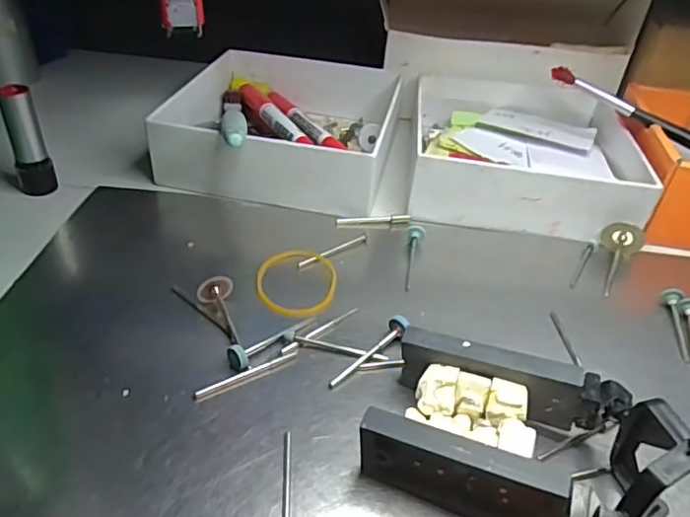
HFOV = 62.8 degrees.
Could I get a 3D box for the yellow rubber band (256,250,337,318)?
[{"bbox_3d":[-0.023,0.011,0.272,0.038,0.004,0.045,3,38,-3],"label":"yellow rubber band"}]

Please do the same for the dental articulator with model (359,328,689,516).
[{"bbox_3d":[0.057,0.058,0.186,0.092,0.044,0.057,20,40,18],"label":"dental articulator with model"}]

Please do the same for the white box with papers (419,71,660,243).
[{"bbox_3d":[0.112,-0.076,0.363,0.138,0.037,0.152,7,38,3],"label":"white box with papers"}]

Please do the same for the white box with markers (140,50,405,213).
[{"bbox_3d":[-0.033,-0.091,0.367,0.138,0.039,0.147,10,38,6],"label":"white box with markers"}]

